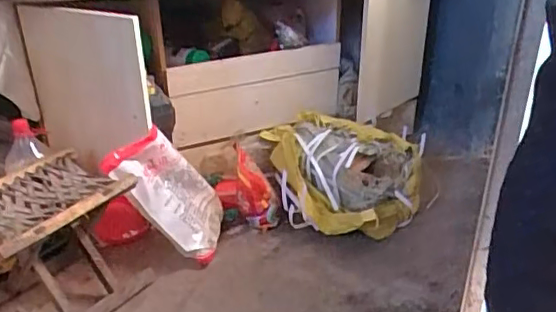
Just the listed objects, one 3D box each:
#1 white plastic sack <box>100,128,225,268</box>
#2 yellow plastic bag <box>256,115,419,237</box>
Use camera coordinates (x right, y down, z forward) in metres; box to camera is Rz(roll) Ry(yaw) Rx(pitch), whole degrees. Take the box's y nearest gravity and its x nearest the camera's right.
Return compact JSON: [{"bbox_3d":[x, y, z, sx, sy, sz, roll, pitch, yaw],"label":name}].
[{"bbox_3d":[-0.222,0.078,1.195,0.120,0.307,0.121,-35,32,2],"label":"white plastic sack"},{"bbox_3d":[0.136,0.054,1.354,0.373,0.207,0.222,15,32,25],"label":"yellow plastic bag"}]

